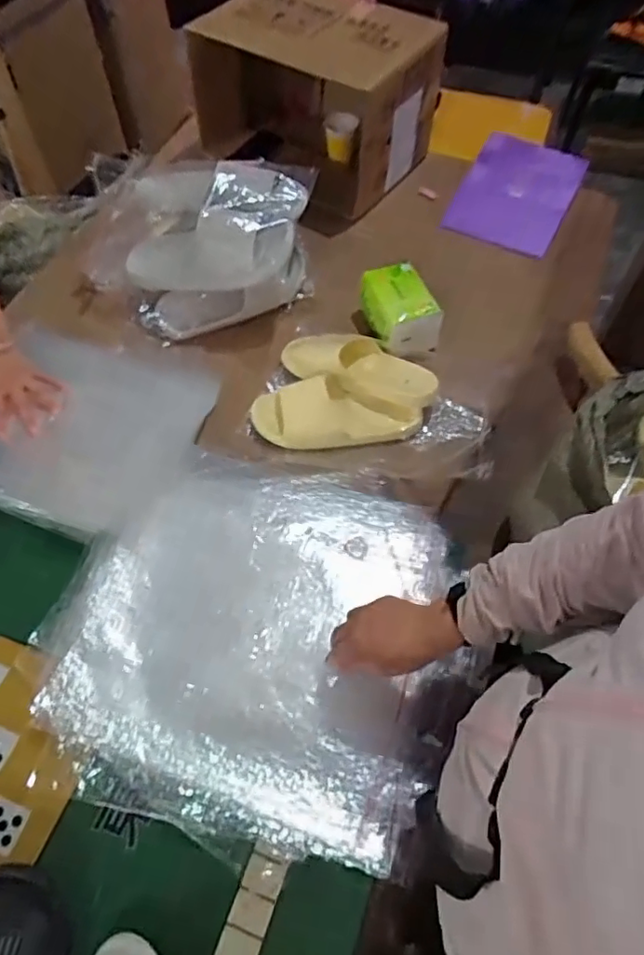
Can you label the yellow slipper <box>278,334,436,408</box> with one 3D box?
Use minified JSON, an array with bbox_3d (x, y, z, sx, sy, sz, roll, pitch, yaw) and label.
[{"bbox_3d":[0.057,-0.168,0.889,0.249,0.074,0.079,21,62,12],"label":"yellow slipper"}]

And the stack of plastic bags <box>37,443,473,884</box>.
[{"bbox_3d":[-0.069,0.173,0.667,0.454,0.022,0.422,20,61,9],"label":"stack of plastic bags"}]

